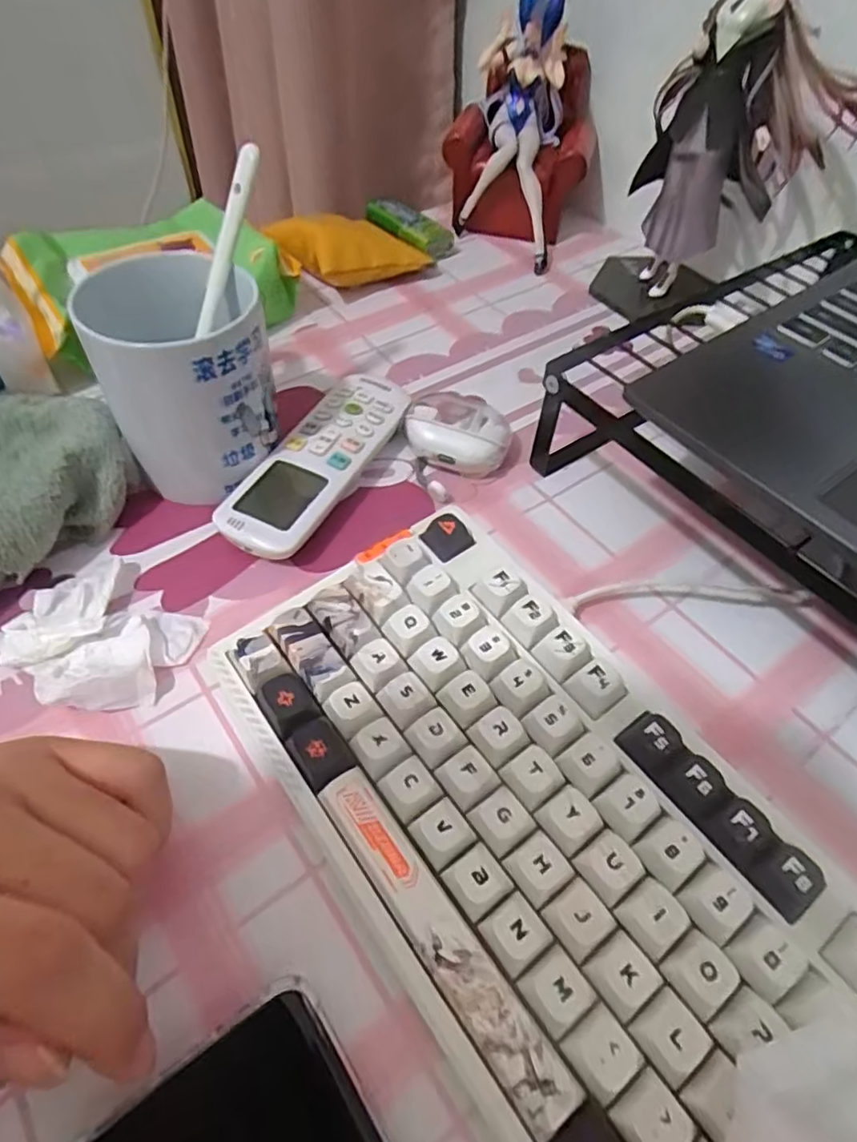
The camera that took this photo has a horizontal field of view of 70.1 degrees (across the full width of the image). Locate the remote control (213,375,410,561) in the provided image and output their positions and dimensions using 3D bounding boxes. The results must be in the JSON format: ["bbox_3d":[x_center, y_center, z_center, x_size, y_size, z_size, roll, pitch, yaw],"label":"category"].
[{"bbox_3d":[-0.059,-0.058,0.337,0.047,0.023,0.134,24,56,14],"label":"remote control"}]

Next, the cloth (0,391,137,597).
[{"bbox_3d":[-0.224,-0.041,0.299,0.118,0.046,0.126,29,57,18],"label":"cloth"}]

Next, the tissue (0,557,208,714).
[{"bbox_3d":[-0.146,0.029,0.271,0.073,0.015,0.061,26,56,16],"label":"tissue"}]

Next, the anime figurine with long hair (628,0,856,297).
[{"bbox_3d":[0.192,-0.262,0.376,0.107,0.191,0.062,16,54,9],"label":"anime figurine with long hair"}]

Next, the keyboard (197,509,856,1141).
[{"bbox_3d":[0.074,0.131,0.190,0.131,0.038,0.375,-31,60,-23],"label":"keyboard"}]

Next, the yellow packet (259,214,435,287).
[{"bbox_3d":[-0.054,-0.233,0.448,0.116,0.043,0.053,-1,52,-19],"label":"yellow packet"}]

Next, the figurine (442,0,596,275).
[{"bbox_3d":[0.073,-0.346,0.478,0.110,0.157,0.113,12,54,6],"label":"figurine"}]

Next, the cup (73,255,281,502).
[{"bbox_3d":[-0.119,-0.090,0.309,0.076,0.103,0.072,1,53,-2],"label":"cup"}]

